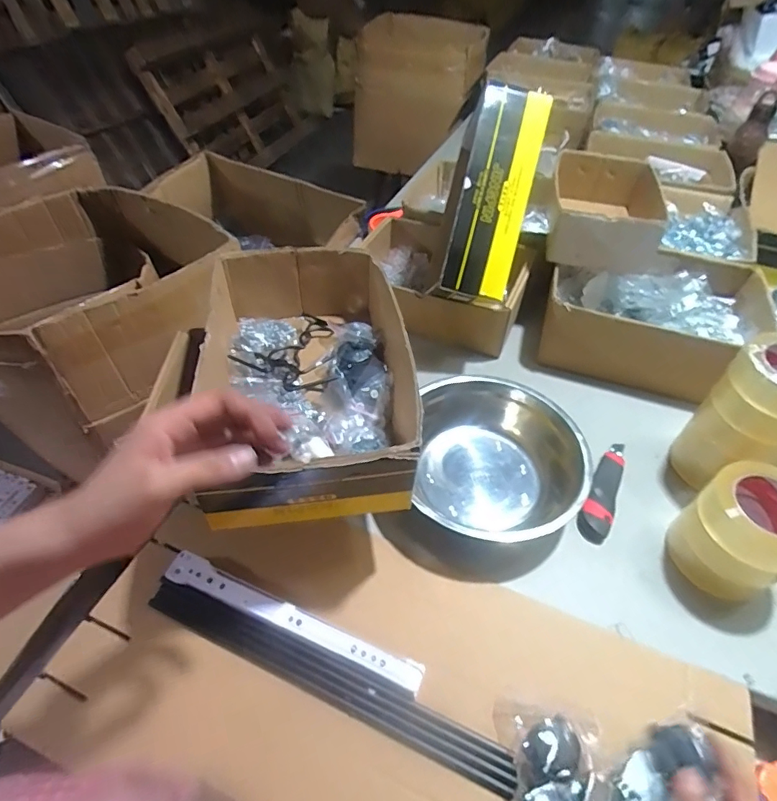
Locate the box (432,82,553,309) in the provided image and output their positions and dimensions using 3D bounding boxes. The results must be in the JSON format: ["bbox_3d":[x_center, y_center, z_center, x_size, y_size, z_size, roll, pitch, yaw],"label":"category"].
[{"bbox_3d":[0.158,-0.300,0.721,0.099,0.304,0.091,13,4,9],"label":"box"}]

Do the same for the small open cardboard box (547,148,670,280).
[{"bbox_3d":[0.373,-0.330,0.854,0.181,0.106,0.261,15,49,10],"label":"small open cardboard box"}]

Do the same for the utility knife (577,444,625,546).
[{"bbox_3d":[0.293,0.116,0.644,0.039,0.018,0.170,27,52,20],"label":"utility knife"}]

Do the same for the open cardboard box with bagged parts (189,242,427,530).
[{"bbox_3d":[-0.095,-0.037,0.571,0.224,0.105,0.354,-2,48,-5],"label":"open cardboard box with bagged parts"}]

